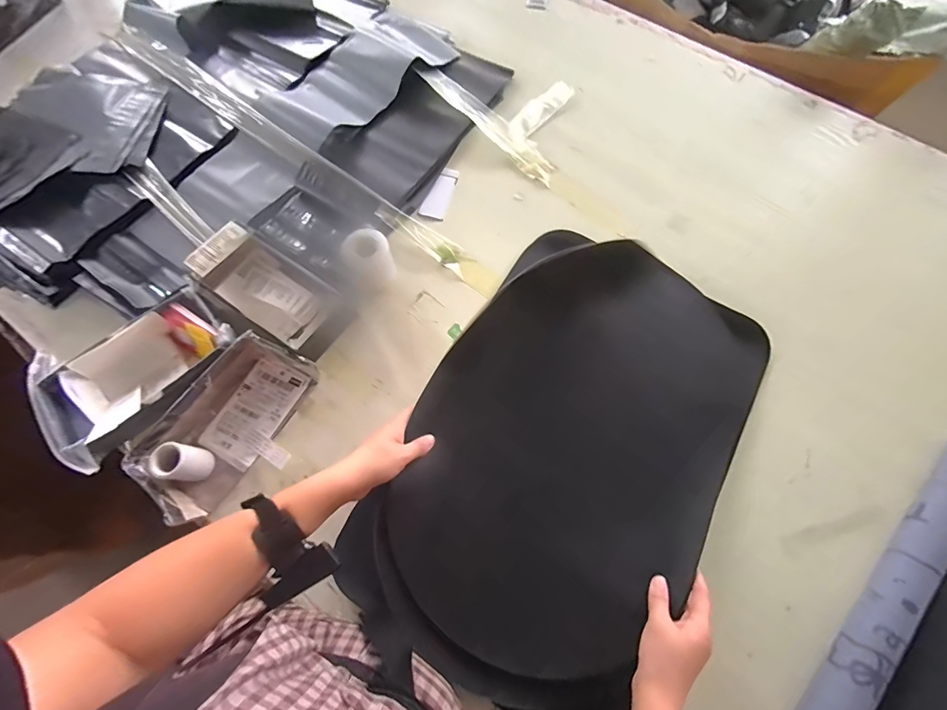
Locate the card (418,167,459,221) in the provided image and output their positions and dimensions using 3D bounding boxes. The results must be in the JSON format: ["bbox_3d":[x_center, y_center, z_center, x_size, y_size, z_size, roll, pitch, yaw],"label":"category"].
[{"bbox_3d":[-0.057,-0.276,0.686,0.041,0.009,0.104,15,70,5],"label":"card"}]

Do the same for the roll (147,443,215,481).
[{"bbox_3d":[-0.357,0.134,0.498,0.048,0.058,0.042,13,70,5],"label":"roll"}]

